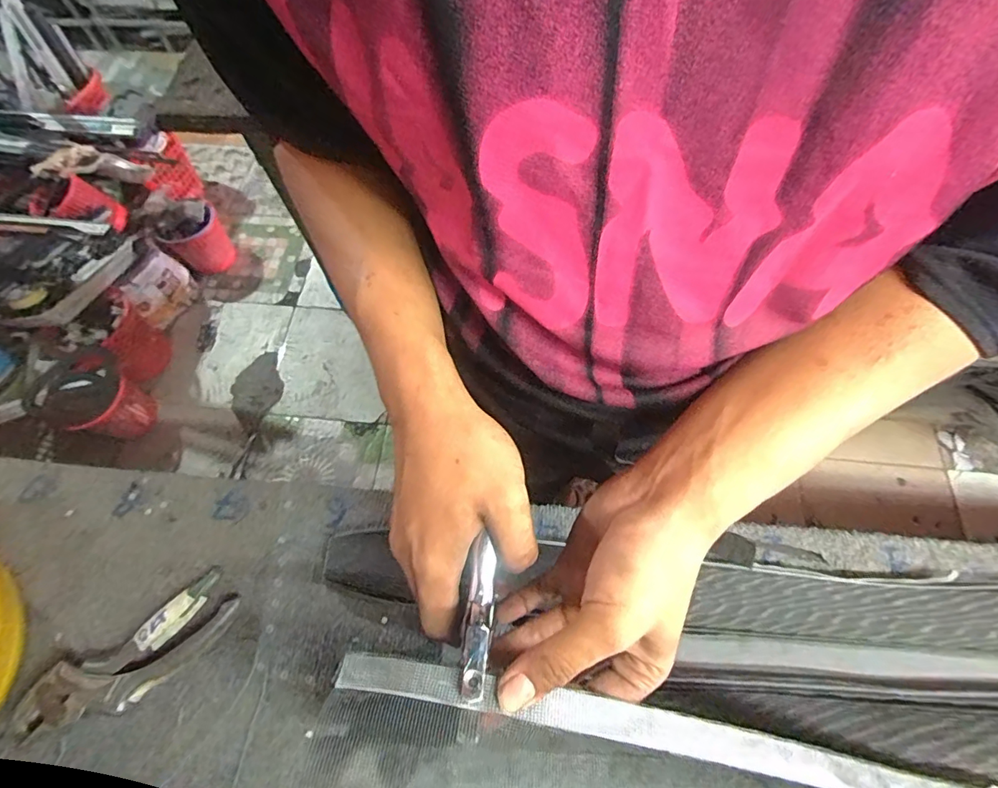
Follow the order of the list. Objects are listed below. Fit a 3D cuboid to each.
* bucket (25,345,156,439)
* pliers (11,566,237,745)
[{"bbox_3d":[-1.148,0.018,1.422,0.214,0.232,0.229,-1,65,3],"label":"bucket"},{"bbox_3d":[-0.302,0.218,0.398,0.171,0.025,0.057,-34,67,-12],"label":"pliers"}]

